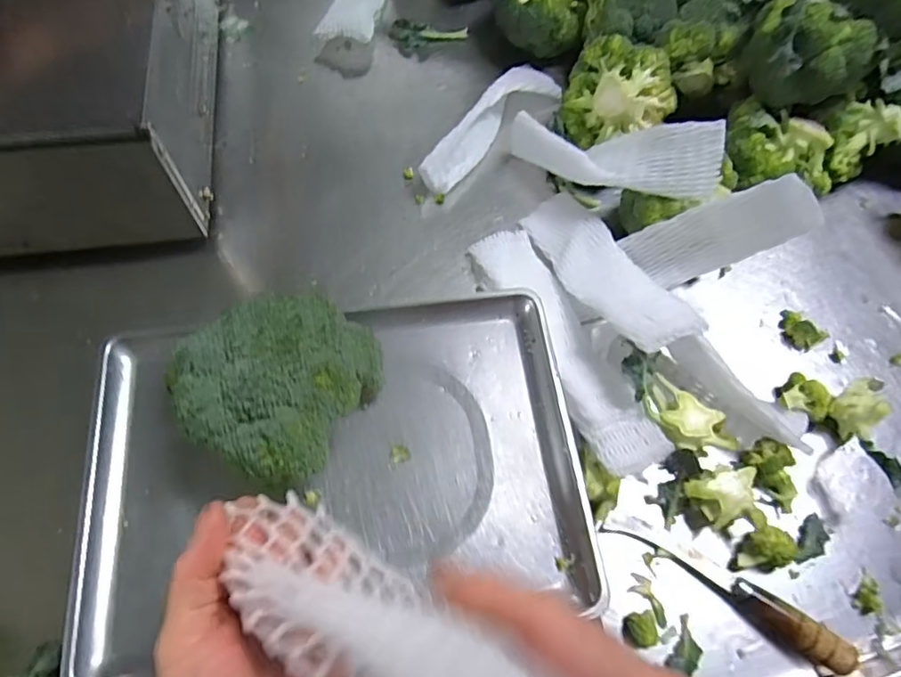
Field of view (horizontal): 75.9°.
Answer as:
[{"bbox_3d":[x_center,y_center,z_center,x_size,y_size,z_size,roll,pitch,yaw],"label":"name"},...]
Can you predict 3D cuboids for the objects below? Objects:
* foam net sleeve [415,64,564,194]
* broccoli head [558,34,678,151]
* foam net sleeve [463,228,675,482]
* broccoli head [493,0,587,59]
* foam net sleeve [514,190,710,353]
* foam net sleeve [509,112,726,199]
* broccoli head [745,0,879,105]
[{"bbox_3d":[0.047,-0.249,0.661,0.063,0.056,0.225,35,69,13],"label":"foam net sleeve"},{"bbox_3d":[0.183,-0.260,0.629,0.118,0.075,0.101,18,66,6],"label":"broccoli head"},{"bbox_3d":[0.104,-0.001,0.551,0.071,0.057,0.281,-22,68,-12],"label":"foam net sleeve"},{"bbox_3d":[0.108,-0.405,0.706,0.089,0.077,0.102,-35,71,-17],"label":"broccoli head"},{"bbox_3d":[0.143,-0.070,0.558,0.064,0.026,0.237,-20,44,-8],"label":"foam net sleeve"},{"bbox_3d":[0.152,-0.187,0.577,0.230,0.044,0.061,21,66,37],"label":"foam net sleeve"},{"bbox_3d":[0.342,-0.275,0.559,0.092,0.088,0.099,6,65,0],"label":"broccoli head"}]

